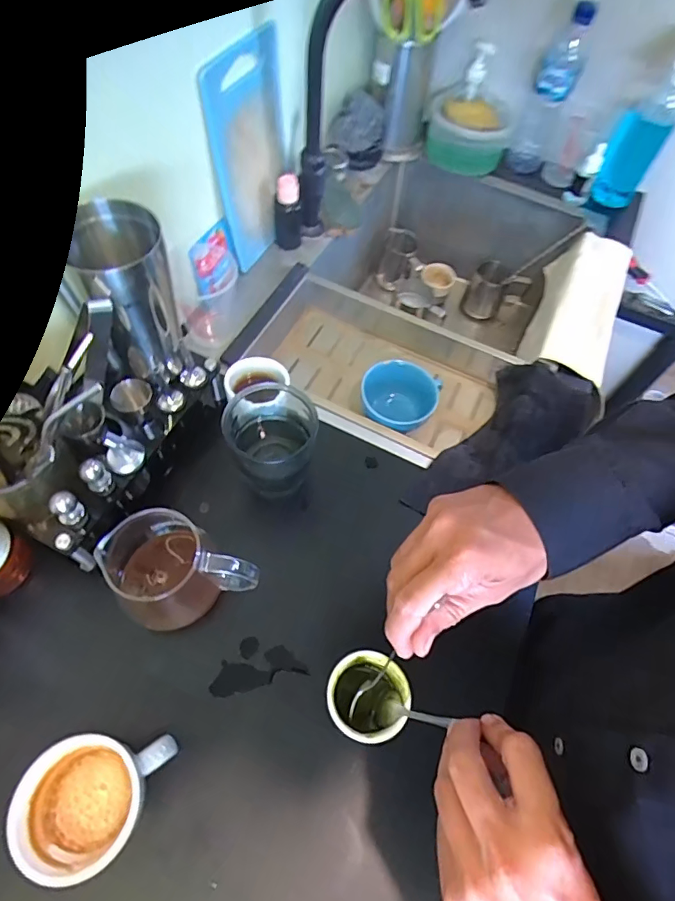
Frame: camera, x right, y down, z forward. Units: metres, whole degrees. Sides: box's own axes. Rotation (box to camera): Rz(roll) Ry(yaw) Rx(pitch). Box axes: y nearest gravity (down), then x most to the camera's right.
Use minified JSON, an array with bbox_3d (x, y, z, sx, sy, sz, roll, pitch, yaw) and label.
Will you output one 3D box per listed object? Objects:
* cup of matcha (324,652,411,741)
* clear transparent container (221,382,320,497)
[{"bbox_3d":[0.025,0.208,0.404,0.064,0.052,0.063,2,60,-3],"label":"cup of matcha"},{"bbox_3d":[-0.070,-0.006,0.496,0.099,0.111,0.075,5,60,-2],"label":"clear transparent container"}]

